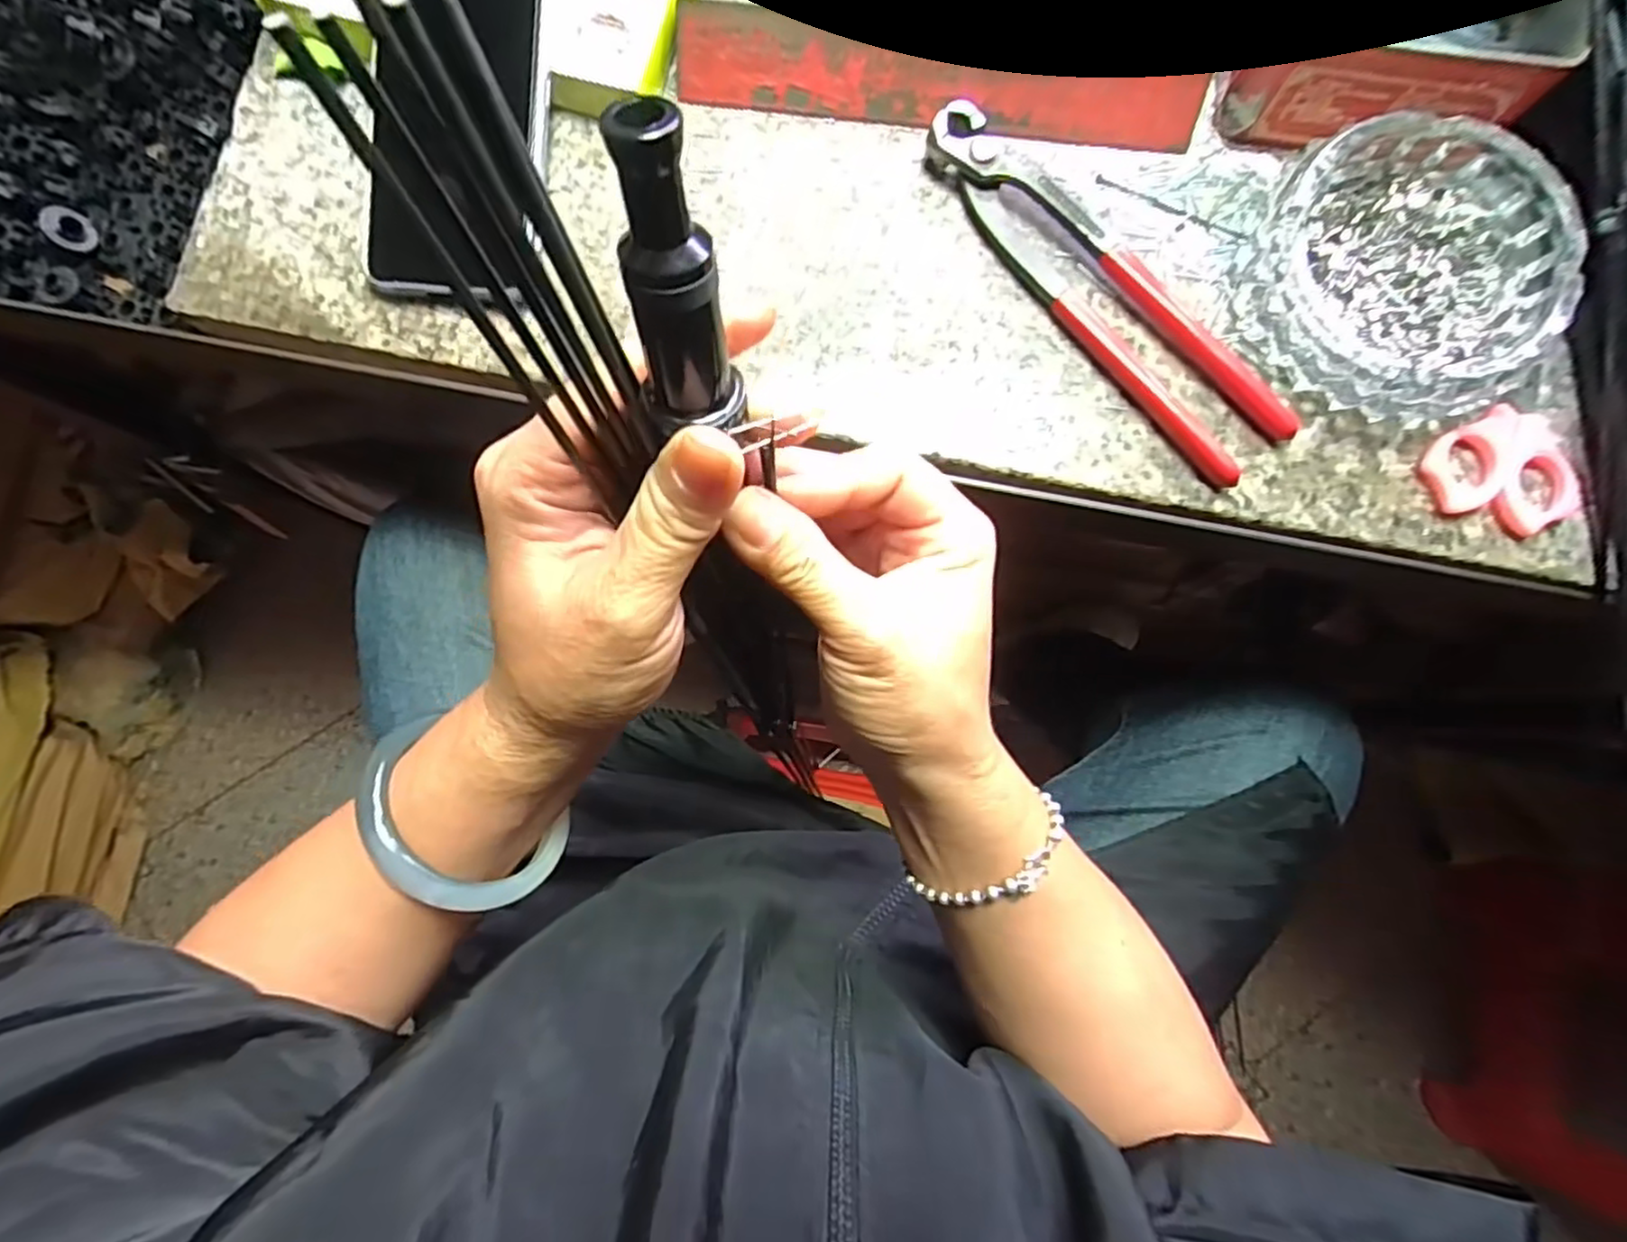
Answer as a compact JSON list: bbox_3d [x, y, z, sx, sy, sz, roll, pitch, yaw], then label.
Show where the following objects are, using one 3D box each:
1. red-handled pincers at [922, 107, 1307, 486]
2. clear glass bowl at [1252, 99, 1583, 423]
[{"bbox_3d":[0.126,-0.146,0.301,0.044,0.016,0.197,-39,85,-4],"label":"red-handled pincers"},{"bbox_3d":[0.247,-0.145,0.288,0.124,0.032,0.115,0,83,0],"label":"clear glass bowl"}]

